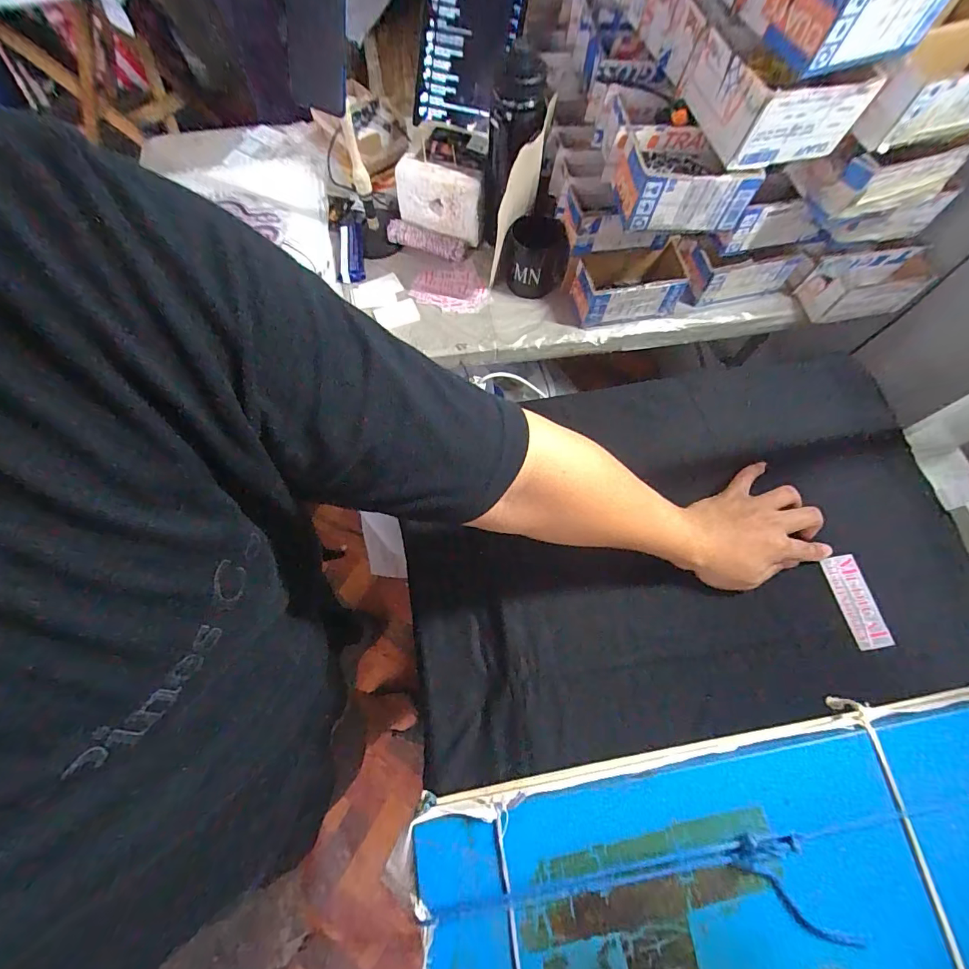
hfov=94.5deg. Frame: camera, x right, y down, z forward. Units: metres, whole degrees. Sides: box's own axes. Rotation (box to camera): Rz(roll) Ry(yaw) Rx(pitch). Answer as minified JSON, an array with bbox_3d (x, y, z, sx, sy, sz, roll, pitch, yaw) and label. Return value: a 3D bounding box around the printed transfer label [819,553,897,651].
[{"bbox_3d":[0.385,0.121,0.463,0.040,0.004,0.093,-9,69,-6],"label":"printed transfer label"}]

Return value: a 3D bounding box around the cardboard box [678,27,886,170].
[{"bbox_3d":[0.340,-0.464,0.530,0.158,0.078,0.132,-15,70,-8],"label":"cardboard box"}]

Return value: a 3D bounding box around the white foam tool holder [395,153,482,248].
[{"bbox_3d":[-0.081,-0.468,0.750,0.144,0.103,0.047,23,70,7],"label":"white foam tool holder"}]

